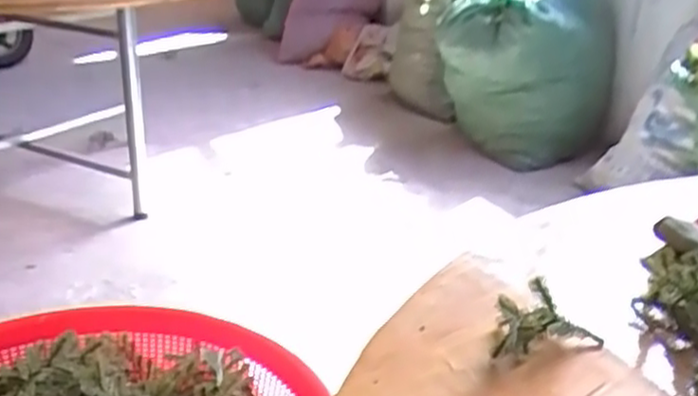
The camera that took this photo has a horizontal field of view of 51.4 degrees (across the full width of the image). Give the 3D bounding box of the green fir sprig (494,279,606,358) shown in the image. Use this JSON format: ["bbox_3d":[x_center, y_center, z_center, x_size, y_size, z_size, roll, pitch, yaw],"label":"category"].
[{"bbox_3d":[0.121,0.077,0.464,0.072,0.037,0.039,-8,25,-21],"label":"green fir sprig"}]

